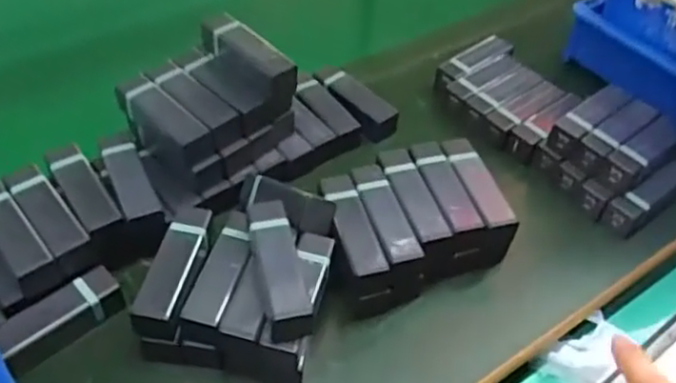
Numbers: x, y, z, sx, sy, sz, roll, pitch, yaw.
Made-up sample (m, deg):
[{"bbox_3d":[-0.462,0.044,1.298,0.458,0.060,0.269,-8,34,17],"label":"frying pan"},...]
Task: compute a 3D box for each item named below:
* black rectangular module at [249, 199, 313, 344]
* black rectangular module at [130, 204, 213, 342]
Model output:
[{"bbox_3d":[-0.038,0.047,0.416,0.026,0.032,0.090,-9,48,-13],"label":"black rectangular module"},{"bbox_3d":[-0.106,0.054,0.439,0.030,0.029,0.099,9,47,4],"label":"black rectangular module"}]

